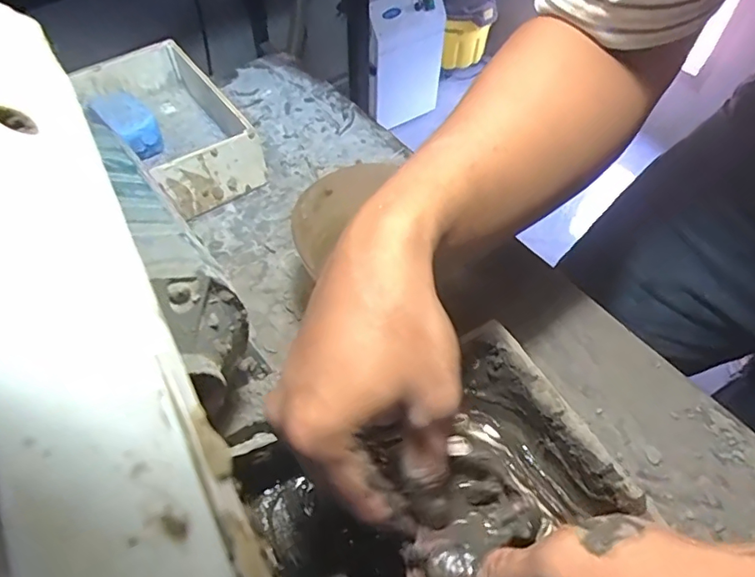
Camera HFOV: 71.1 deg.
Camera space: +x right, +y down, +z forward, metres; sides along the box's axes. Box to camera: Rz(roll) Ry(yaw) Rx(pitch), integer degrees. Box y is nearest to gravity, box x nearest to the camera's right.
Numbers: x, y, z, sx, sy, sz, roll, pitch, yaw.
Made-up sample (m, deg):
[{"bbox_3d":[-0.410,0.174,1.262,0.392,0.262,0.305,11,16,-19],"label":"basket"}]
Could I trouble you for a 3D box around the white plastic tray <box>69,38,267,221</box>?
[{"bbox_3d":[-0.212,-0.166,0.541,0.104,0.070,0.197,-31,61,-22],"label":"white plastic tray"}]

